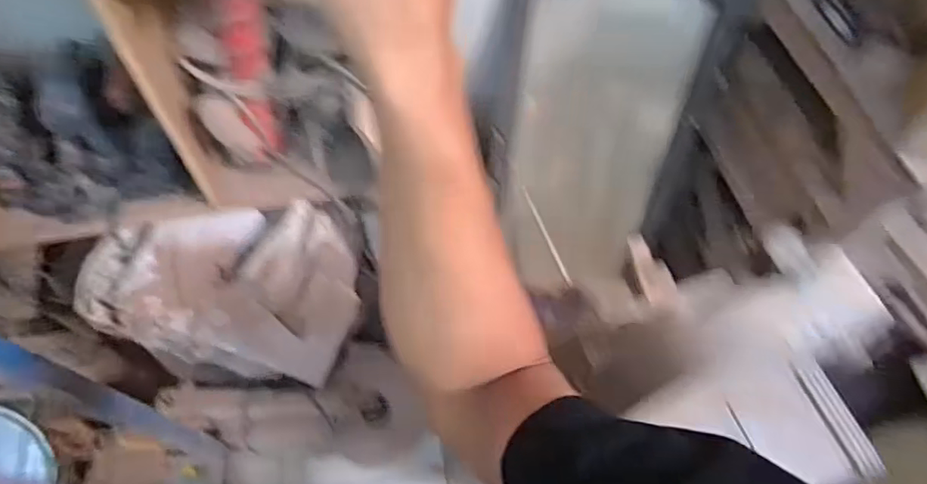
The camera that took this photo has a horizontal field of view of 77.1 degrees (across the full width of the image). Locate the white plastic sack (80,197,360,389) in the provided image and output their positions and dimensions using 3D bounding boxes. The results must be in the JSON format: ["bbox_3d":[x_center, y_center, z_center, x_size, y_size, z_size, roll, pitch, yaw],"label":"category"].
[{"bbox_3d":[-0.478,0.098,1.170,0.522,0.277,0.267,7,61,2],"label":"white plastic sack"}]

